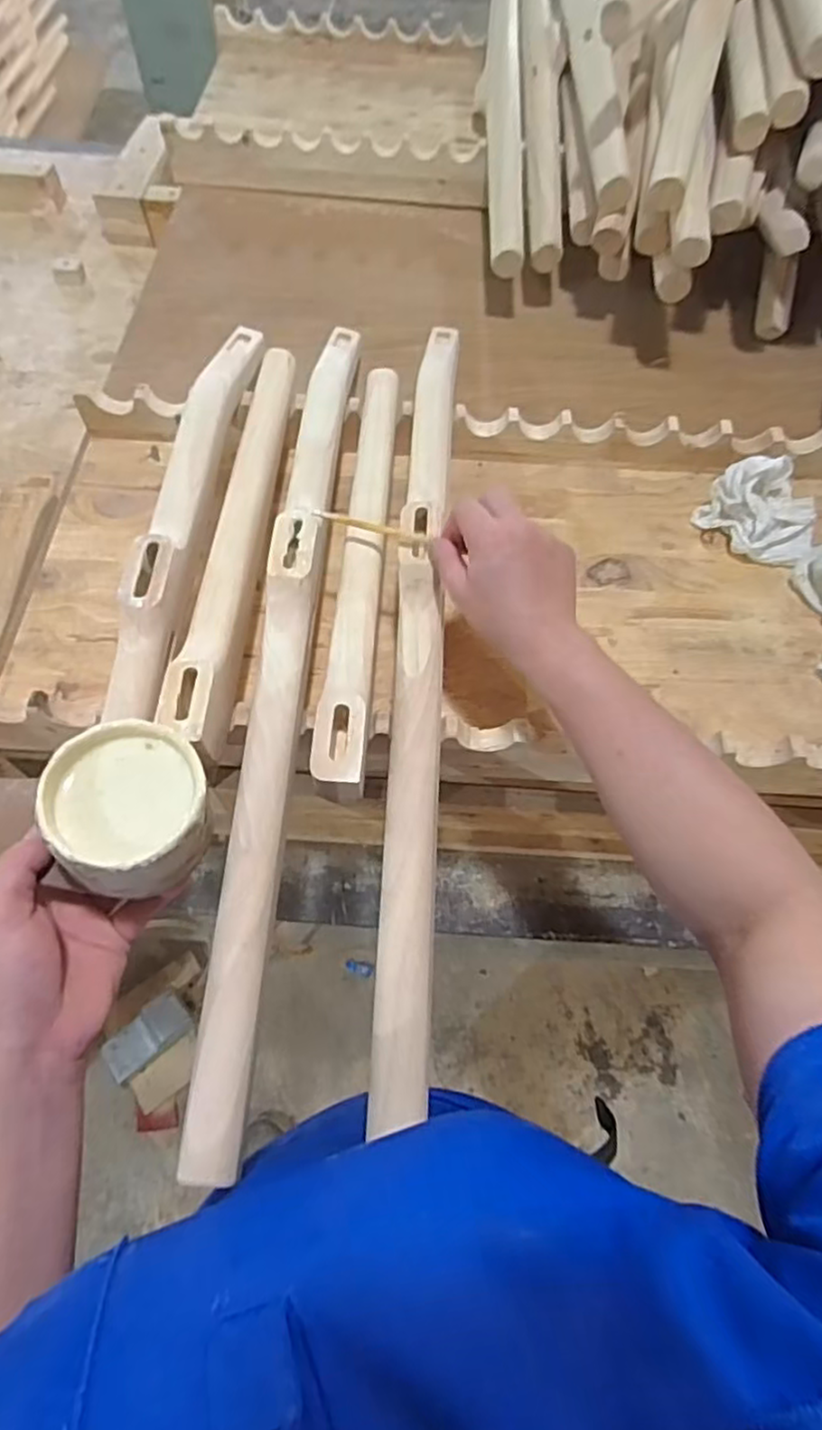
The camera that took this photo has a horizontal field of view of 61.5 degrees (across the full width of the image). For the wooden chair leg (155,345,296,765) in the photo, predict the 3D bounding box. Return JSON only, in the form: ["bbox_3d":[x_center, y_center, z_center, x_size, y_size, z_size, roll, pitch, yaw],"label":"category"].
[{"bbox_3d":[-0.134,-0.161,0.543,0.036,0.038,0.415,4,63,0],"label":"wooden chair leg"}]

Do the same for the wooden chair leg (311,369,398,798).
[{"bbox_3d":[-0.036,-0.136,0.525,0.032,0.033,0.409,3,63,0],"label":"wooden chair leg"}]

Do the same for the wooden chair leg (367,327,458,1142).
[{"bbox_3d":[0.008,-0.072,0.504,0.037,0.031,0.646,4,63,0],"label":"wooden chair leg"}]

